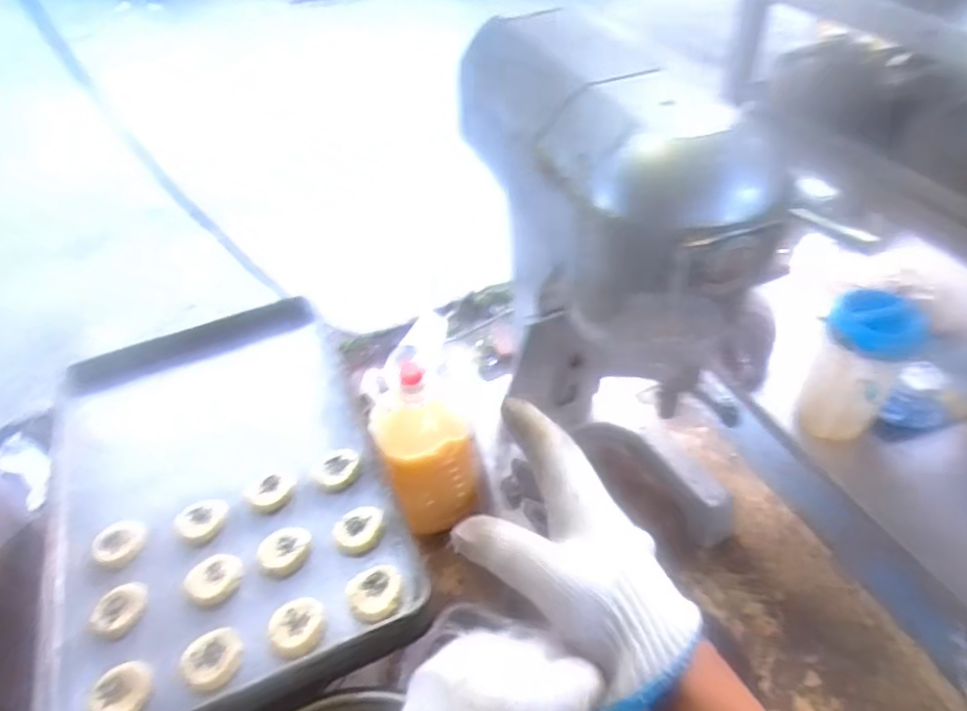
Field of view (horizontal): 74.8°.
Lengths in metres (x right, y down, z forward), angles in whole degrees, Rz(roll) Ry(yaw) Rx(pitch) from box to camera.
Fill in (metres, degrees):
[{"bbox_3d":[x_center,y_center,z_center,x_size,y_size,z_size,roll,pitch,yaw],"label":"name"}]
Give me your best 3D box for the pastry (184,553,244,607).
[{"bbox_3d":[-0.306,0.253,0.719,0.061,0.023,0.054,-33,51,-29],"label":"pastry"}]

